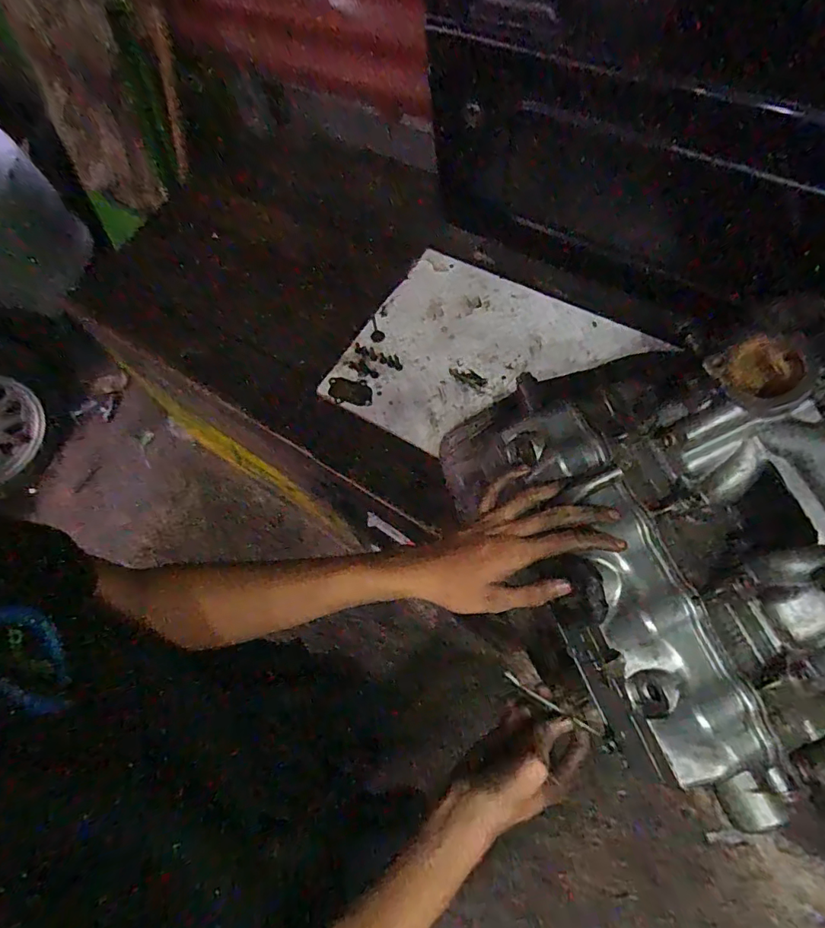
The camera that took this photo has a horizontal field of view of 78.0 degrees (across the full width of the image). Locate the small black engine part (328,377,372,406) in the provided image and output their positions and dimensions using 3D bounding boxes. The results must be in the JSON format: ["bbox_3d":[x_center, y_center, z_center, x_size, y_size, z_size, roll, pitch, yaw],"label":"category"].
[{"bbox_3d":[-0.101,-0.118,0.833,0.071,0.009,0.045,4,65,5],"label":"small black engine part"}]

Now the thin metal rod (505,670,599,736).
[{"bbox_3d":[0.124,0.215,0.458,0.090,0.012,0.007,27,69,21],"label":"thin metal rod"}]

